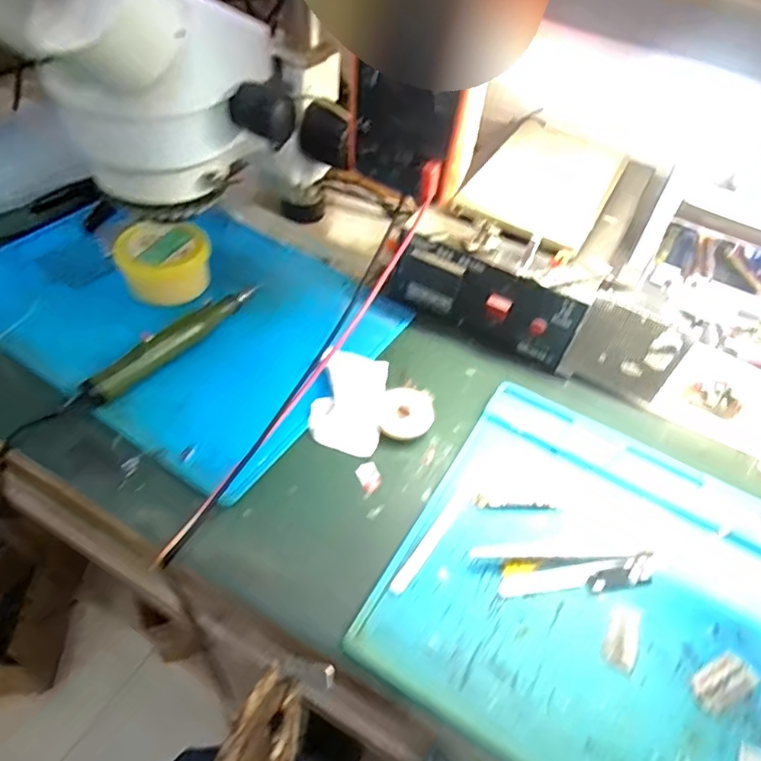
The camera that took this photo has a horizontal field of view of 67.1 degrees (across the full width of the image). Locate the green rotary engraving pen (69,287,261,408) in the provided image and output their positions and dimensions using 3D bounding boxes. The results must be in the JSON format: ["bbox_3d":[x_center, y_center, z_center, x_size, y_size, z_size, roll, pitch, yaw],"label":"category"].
[{"bbox_3d":[-0.167,-0.031,0.461,0.022,0.021,0.176,32,54,20],"label":"green rotary engraving pen"}]

